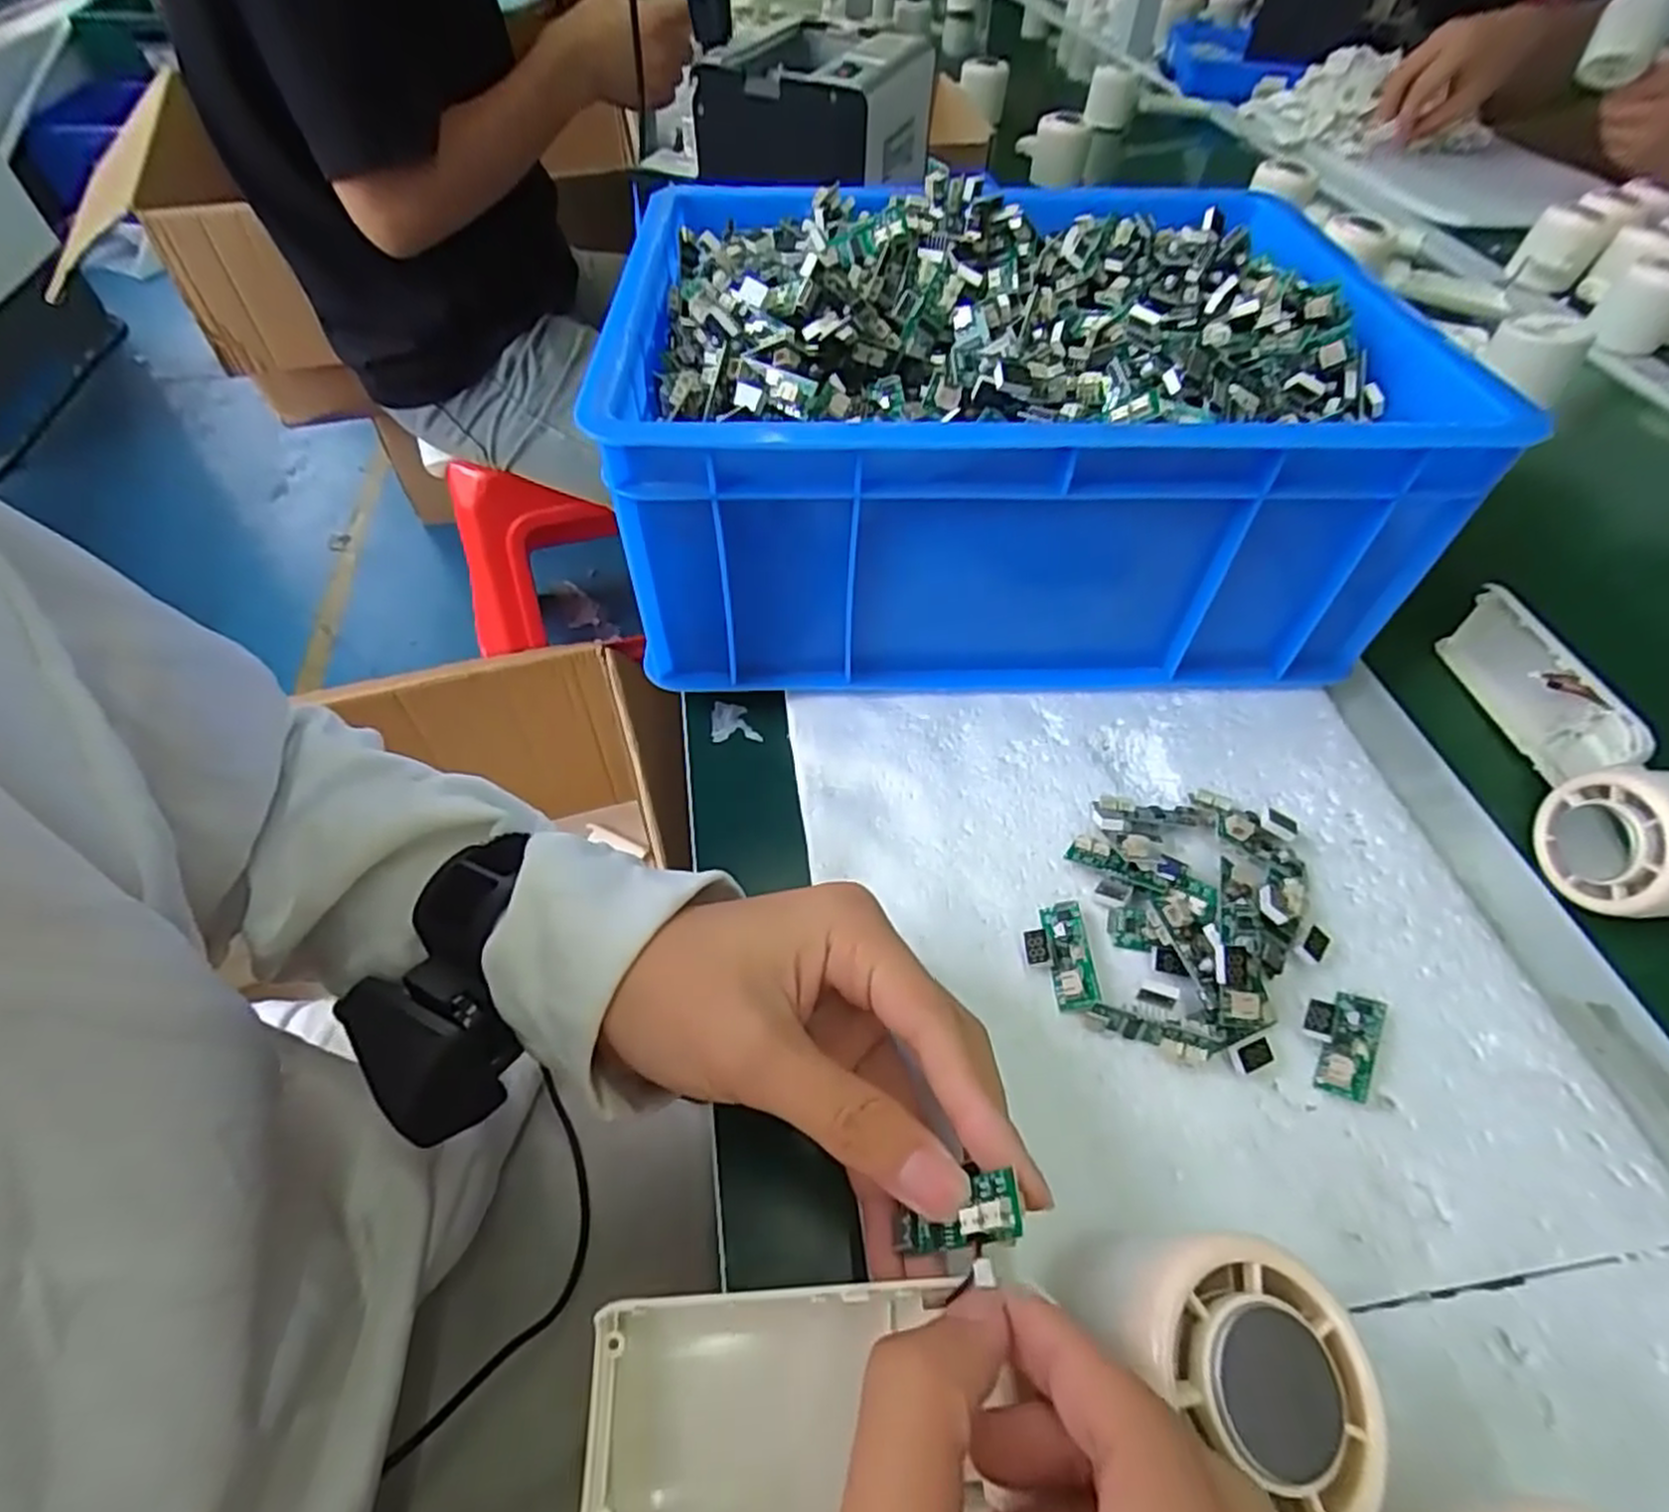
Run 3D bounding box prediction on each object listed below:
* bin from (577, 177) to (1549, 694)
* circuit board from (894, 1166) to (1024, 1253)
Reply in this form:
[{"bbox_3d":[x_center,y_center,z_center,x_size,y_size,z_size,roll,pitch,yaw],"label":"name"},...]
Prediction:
[{"bbox_3d":[0.073,-0.156,0.373,0.318,0.138,0.221,-1,52,-3],"label":"bin"},{"bbox_3d":[0.030,0.113,0.189,0.006,0.036,0.014,23,43,-34],"label":"circuit board"}]

